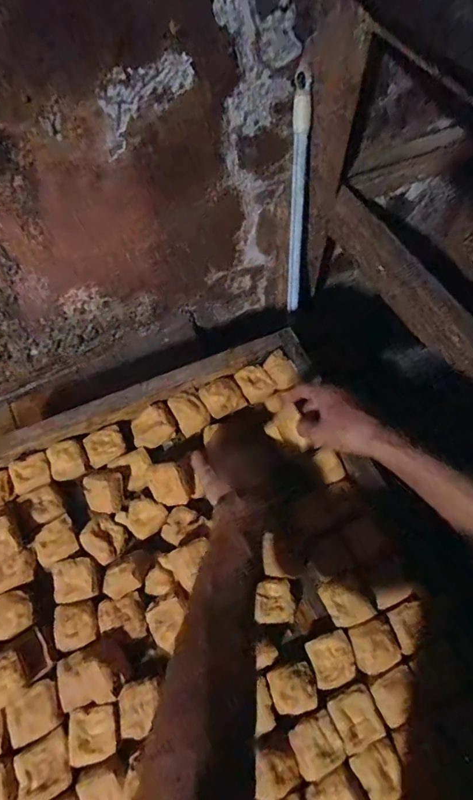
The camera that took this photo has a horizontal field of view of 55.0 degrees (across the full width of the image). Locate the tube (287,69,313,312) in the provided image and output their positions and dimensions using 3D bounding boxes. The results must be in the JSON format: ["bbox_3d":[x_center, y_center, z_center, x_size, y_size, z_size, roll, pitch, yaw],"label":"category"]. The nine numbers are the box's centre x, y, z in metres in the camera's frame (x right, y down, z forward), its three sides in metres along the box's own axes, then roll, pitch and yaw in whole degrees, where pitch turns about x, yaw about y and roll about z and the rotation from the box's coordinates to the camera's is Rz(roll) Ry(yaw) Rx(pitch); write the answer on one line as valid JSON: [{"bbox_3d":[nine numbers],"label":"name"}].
[{"bbox_3d":[0.103,-0.325,0.761,0.024,0.359,0.019,-3,35,-2],"label":"tube"}]

